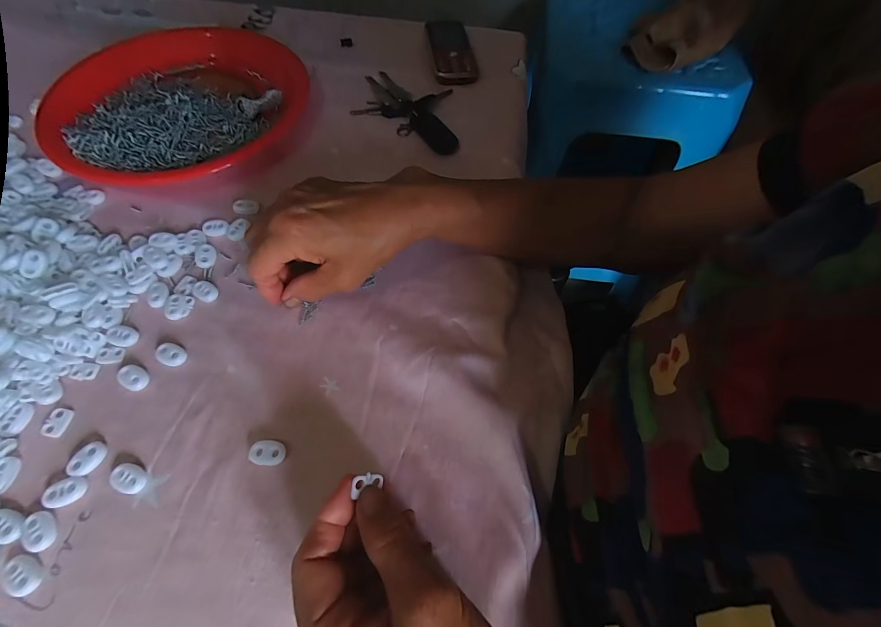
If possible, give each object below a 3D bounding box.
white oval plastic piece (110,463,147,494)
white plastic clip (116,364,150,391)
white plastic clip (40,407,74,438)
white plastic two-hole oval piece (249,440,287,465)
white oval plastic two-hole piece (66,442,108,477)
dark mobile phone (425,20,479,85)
[{"bbox_3d":[-0.197,0.105,0.236,0.021,0.007,0.014,25,63,10],"label":"white oval plastic piece"},{"bbox_3d":[-0.219,0.046,0.267,0.021,0.006,0.015,29,64,13],"label":"white plastic clip"},{"bbox_3d":[-0.258,0.073,0.250,0.014,0.004,0.018,8,61,2],"label":"white plastic clip"},{"bbox_3d":[-0.114,0.092,0.246,0.022,0.004,0.015,3,61,-1],"label":"white plastic two-hole oval piece"},{"bbox_3d":[-0.227,0.094,0.240,0.016,0.005,0.021,35,66,15],"label":"white oval plastic two-hole piece"},{"bbox_3d":[0.012,-0.330,0.469,0.054,0.019,0.111,-7,62,-6],"label":"dark mobile phone"}]

